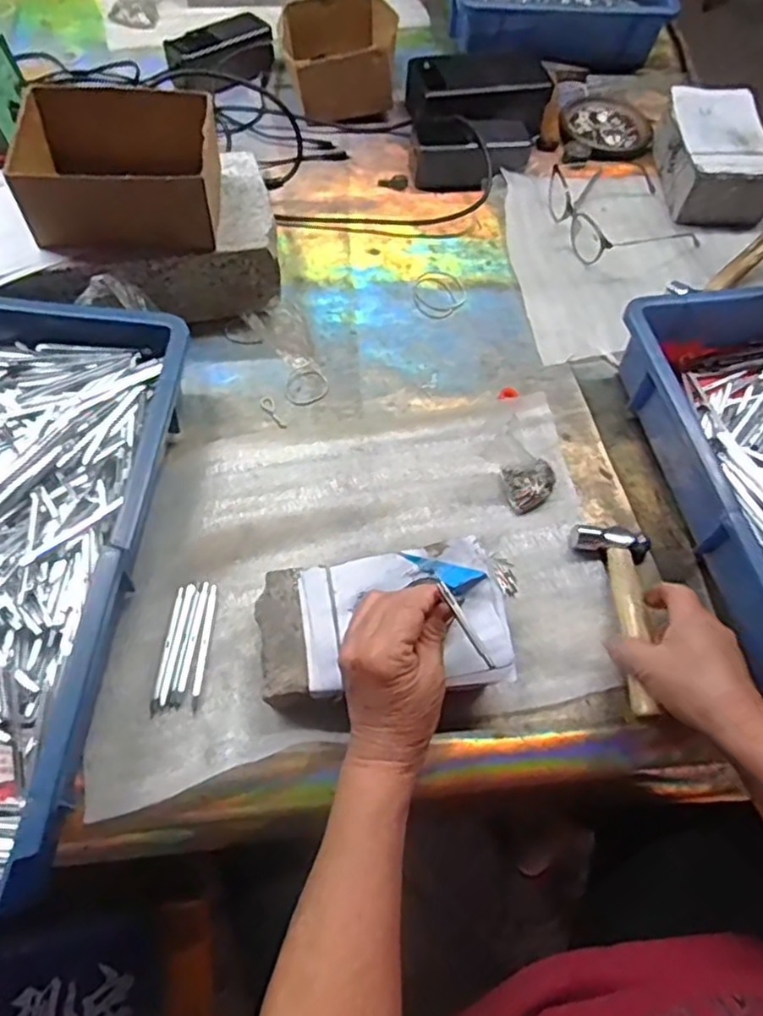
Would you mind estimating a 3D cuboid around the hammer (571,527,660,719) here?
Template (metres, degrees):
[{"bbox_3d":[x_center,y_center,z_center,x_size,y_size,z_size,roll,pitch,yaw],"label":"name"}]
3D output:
[{"bbox_3d":[0.180,0.077,0.490,0.057,0.018,0.152,4,50,-2],"label":"hammer"}]

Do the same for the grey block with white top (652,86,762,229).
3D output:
[{"bbox_3d":[0.384,-0.409,0.775,0.095,0.075,0.154,-1,61,-5],"label":"grey block with white top"}]

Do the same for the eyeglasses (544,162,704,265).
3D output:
[{"bbox_3d":[0.268,-0.342,0.744,0.150,0.041,0.176,-6,62,-7],"label":"eyeglasses"}]

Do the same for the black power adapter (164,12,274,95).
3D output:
[{"bbox_3d":[-0.195,-0.556,0.822,0.130,0.044,0.065,-31,67,-19],"label":"black power adapter"}]

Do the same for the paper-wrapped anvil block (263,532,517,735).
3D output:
[{"bbox_3d":[0.001,0.086,0.468,0.167,0.046,0.102,-8,62,-9],"label":"paper-wrapped anvil block"}]

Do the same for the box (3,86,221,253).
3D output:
[{"bbox_3d":[-0.212,-0.276,0.552,0.155,0.067,0.116,1,61,-4],"label":"box"}]

